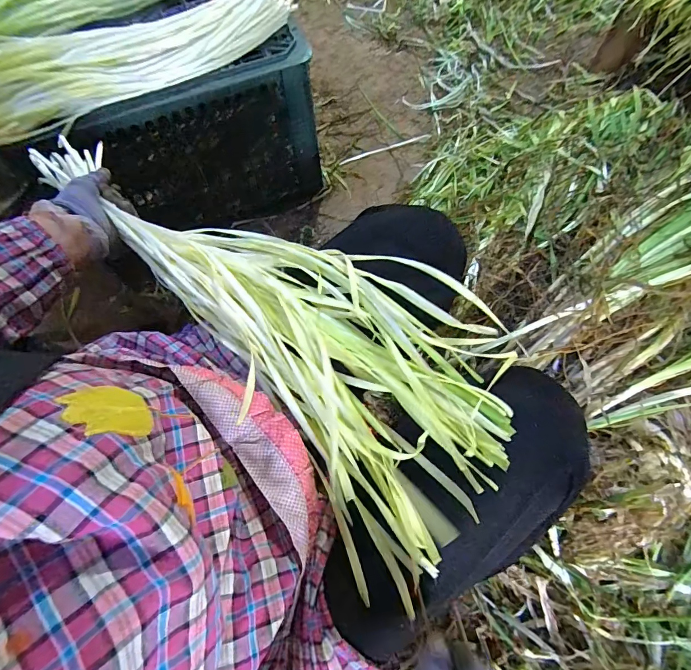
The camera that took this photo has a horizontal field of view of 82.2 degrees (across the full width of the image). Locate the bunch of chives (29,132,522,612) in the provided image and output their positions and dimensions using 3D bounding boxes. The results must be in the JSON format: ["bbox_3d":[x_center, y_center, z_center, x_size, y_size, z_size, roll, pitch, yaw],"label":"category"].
[{"bbox_3d":[-0.116,-0.069,0.412,0.637,0.070,0.203,39,75,18],"label":"bunch of chives"}]

